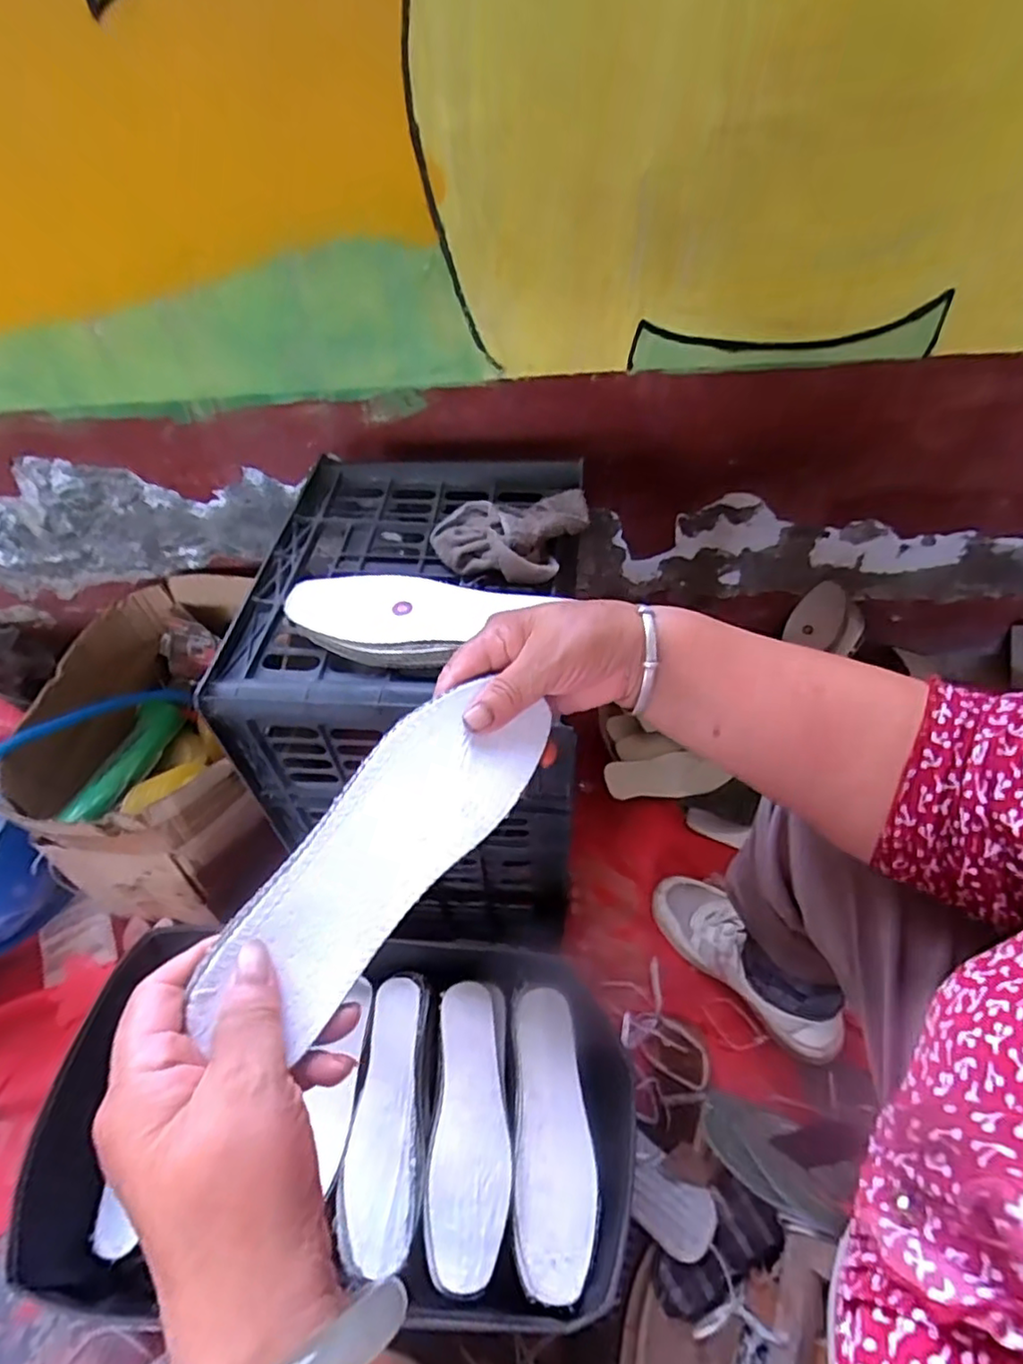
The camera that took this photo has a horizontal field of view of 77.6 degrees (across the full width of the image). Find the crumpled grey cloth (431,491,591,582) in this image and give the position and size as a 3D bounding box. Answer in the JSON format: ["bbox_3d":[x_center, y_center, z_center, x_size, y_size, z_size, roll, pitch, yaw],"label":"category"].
[{"bbox_3d":[0.005,-0.130,0.543,0.140,0.041,0.115,-10,49,-5],"label":"crumpled grey cloth"}]

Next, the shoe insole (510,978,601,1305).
[{"bbox_3d":[0.036,0.389,0.559,0.067,0.016,0.215,-1,48,2],"label":"shoe insole"}]

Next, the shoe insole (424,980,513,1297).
[{"bbox_3d":[-0.035,0.392,0.574,0.068,0.016,0.220,-2,48,2],"label":"shoe insole"}]

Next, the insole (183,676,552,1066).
[{"bbox_3d":[-0.056,0.072,0.300,0.064,0.012,0.195,47,57,-3],"label":"insole"}]

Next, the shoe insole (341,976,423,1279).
[{"bbox_3d":[-0.118,0.393,0.584,0.062,0.025,0.214,-4,48,0],"label":"shoe insole"}]

